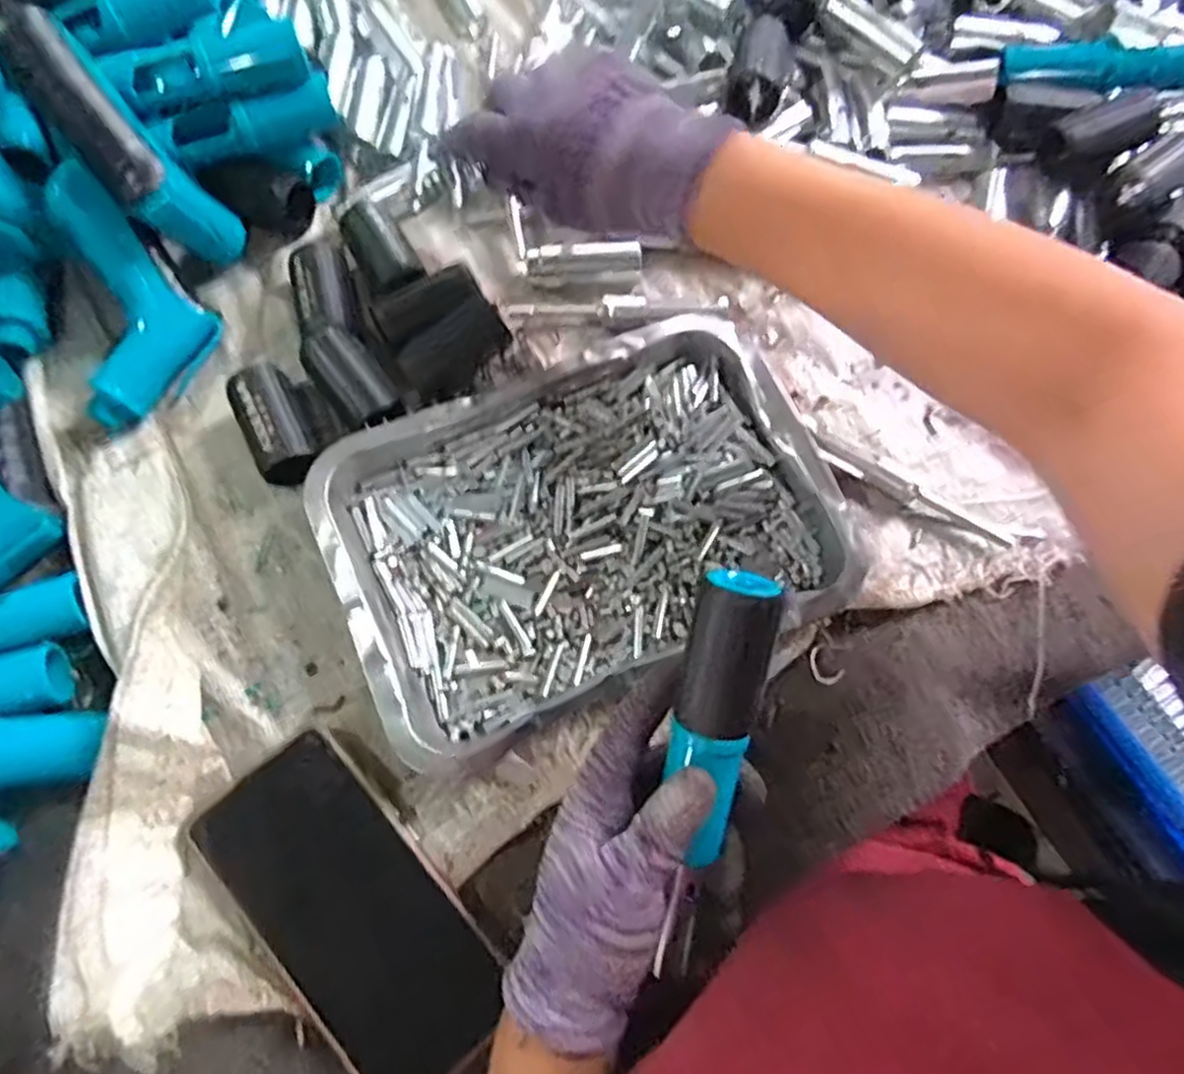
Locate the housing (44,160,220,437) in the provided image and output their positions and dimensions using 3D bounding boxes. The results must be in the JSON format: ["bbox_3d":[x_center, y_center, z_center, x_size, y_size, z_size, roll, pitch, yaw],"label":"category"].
[{"bbox_3d":[-0.254,-0.133,0.424,0.070,0.039,0.136,-14,98,-5],"label":"housing"}]

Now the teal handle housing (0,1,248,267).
[{"bbox_3d":[-0.252,-0.211,0.410,0.045,0.054,0.136,-48,121,-14],"label":"teal handle housing"}]

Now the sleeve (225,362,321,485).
[{"bbox_3d":[-0.173,-0.061,0.420,0.031,0.032,0.063,-26,73,-11],"label":"sleeve"}]

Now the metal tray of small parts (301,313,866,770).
[{"bbox_3d":[-0.004,-0.009,0.401,0.250,0.035,0.176,-21,72,-9],"label":"metal tray of small parts"}]

